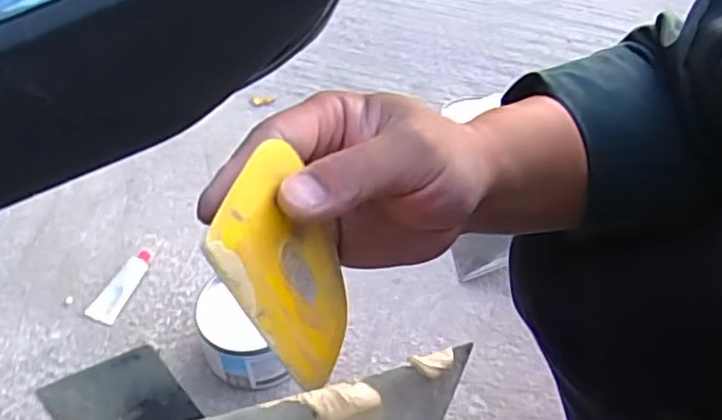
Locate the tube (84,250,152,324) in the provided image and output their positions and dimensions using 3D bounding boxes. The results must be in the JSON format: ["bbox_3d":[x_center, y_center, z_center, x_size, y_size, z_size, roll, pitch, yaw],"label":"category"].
[{"bbox_3d":[-0.363,0.108,0.984,0.043,0.025,0.126,13,47,13],"label":"tube"}]

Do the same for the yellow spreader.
[{"bbox_3d":[-0.026,0.023,0.261,0.005,0.092,0.061,-3,42,28],"label":"yellow spreader"}]

